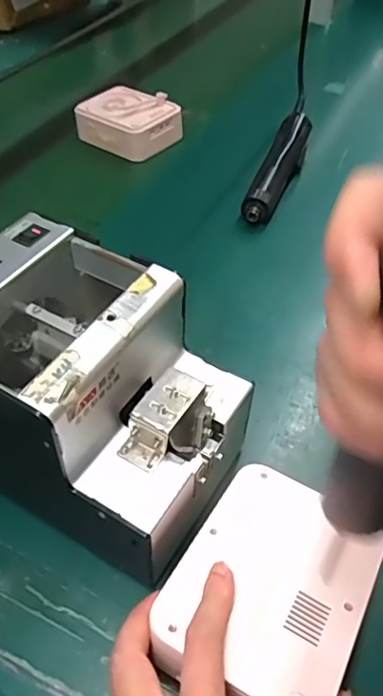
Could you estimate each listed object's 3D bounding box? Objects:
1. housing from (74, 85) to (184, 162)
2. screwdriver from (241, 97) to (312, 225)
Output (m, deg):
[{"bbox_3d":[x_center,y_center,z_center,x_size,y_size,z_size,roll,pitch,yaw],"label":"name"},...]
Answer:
[{"bbox_3d":[-0.086,-0.312,0.765,0.121,0.051,0.099,27,52,25],"label":"housing"},{"bbox_3d":[0.110,-0.225,0.659,0.040,0.044,0.222,14,48,15],"label":"screwdriver"}]

